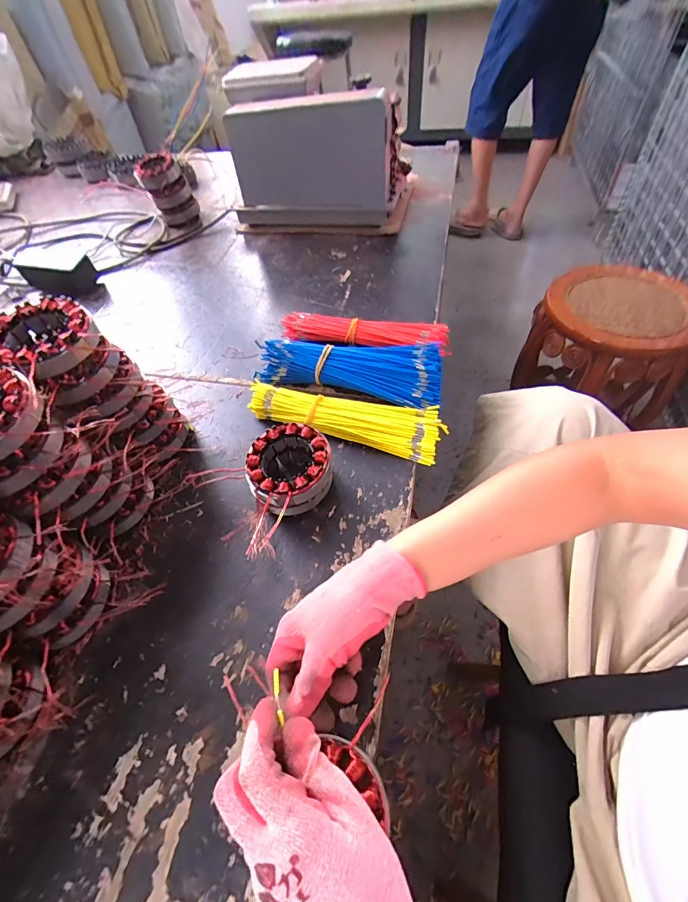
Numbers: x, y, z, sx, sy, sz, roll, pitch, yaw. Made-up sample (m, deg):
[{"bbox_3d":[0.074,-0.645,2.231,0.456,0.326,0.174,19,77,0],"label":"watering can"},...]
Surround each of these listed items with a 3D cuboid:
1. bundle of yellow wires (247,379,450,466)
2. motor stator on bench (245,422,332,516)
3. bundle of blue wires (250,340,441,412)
[{"bbox_3d":[0.000,-0.044,0.496,0.242,0.031,0.067,15,56,16],"label":"bundle of yellow wires"},{"bbox_3d":[-0.057,0.024,0.423,0.083,0.065,0.083,-3,53,4],"label":"motor stator on bench"},{"bbox_3d":[0.006,-0.106,0.530,0.243,0.047,0.099,5,54,10],"label":"bundle of blue wires"}]

